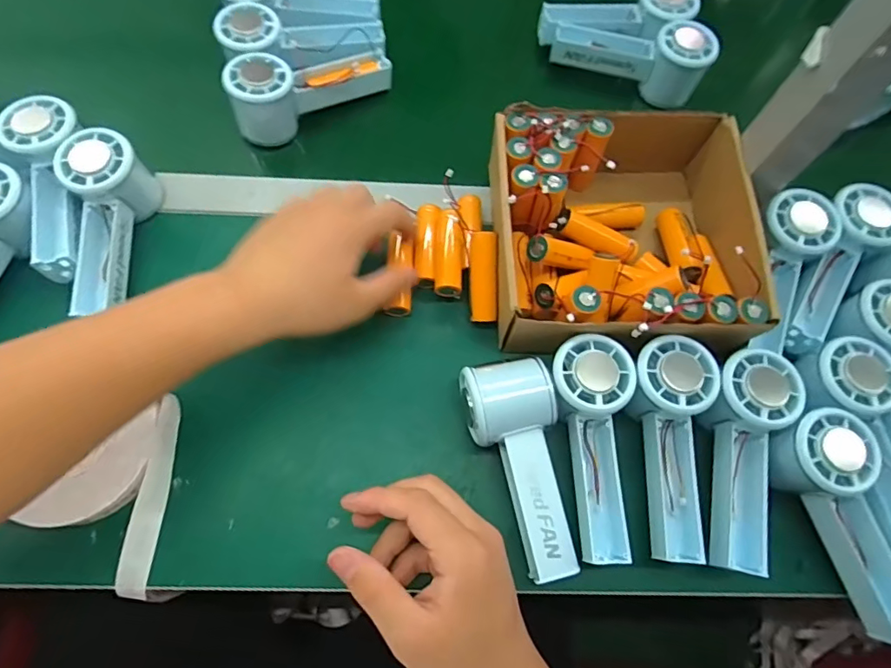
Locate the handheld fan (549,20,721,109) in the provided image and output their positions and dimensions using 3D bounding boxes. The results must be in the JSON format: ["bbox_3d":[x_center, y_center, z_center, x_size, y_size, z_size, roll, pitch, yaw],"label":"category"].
[{"bbox_3d":[0.184,-0.281,0.503,0.146,0.059,0.045,18,68,4],"label":"handheld fan"}]

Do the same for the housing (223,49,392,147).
[{"bbox_3d":[-0.123,-0.233,0.469,0.148,0.056,0.057,-19,70,-10],"label":"housing"}]

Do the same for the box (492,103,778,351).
[{"bbox_3d":[0.138,-0.083,0.409,0.189,0.072,0.189,-2,68,-4],"label":"box"}]

